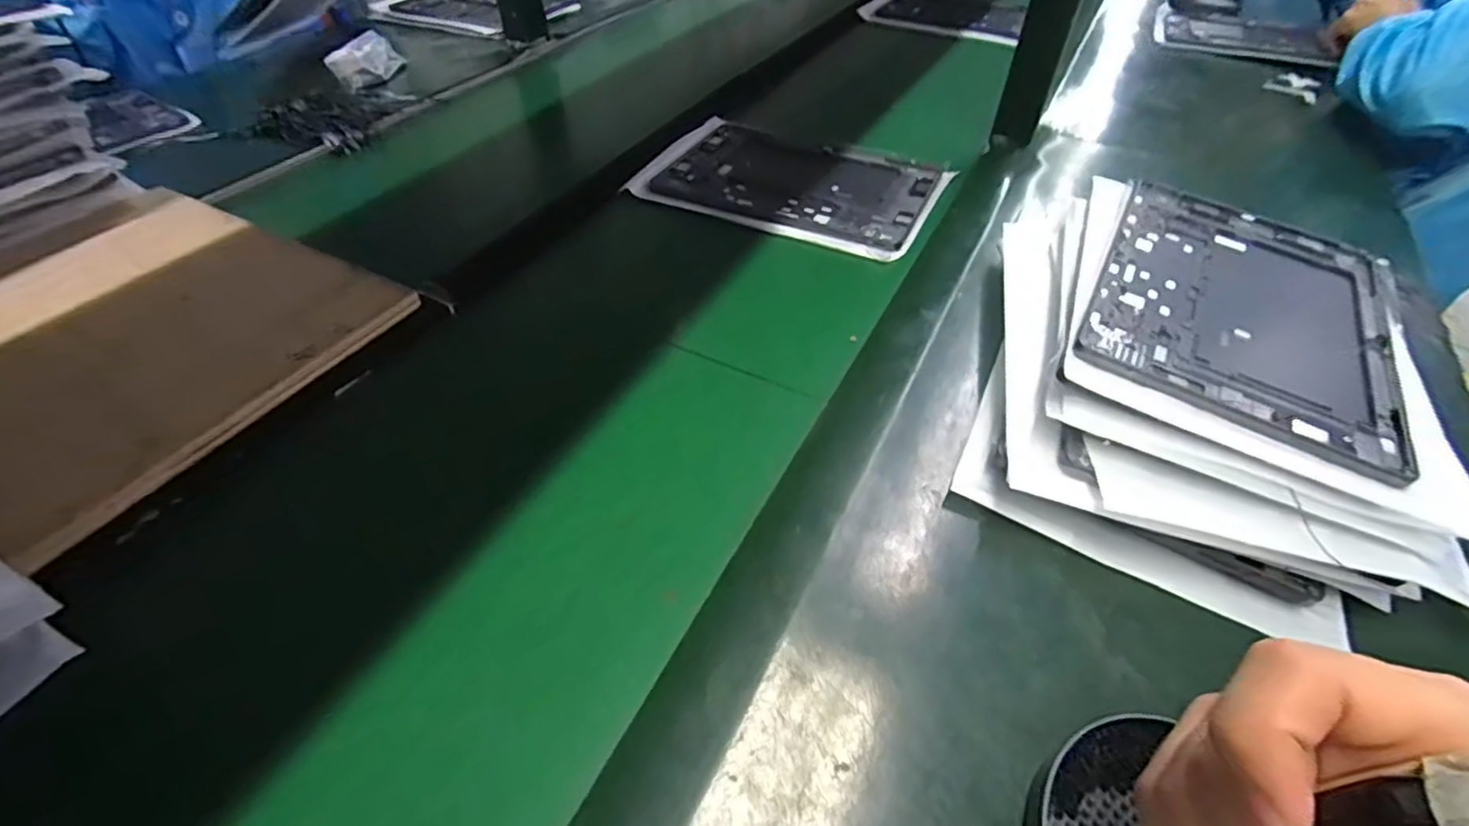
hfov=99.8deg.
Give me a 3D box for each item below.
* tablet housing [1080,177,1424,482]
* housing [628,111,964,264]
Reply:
[{"bbox_3d":[0.338,-0.073,0.412,0.173,0.008,0.260,27,52,17],"label":"tablet housing"},{"bbox_3d":[0.053,-0.234,0.628,0.293,0.015,0.193,22,52,20],"label":"housing"}]

